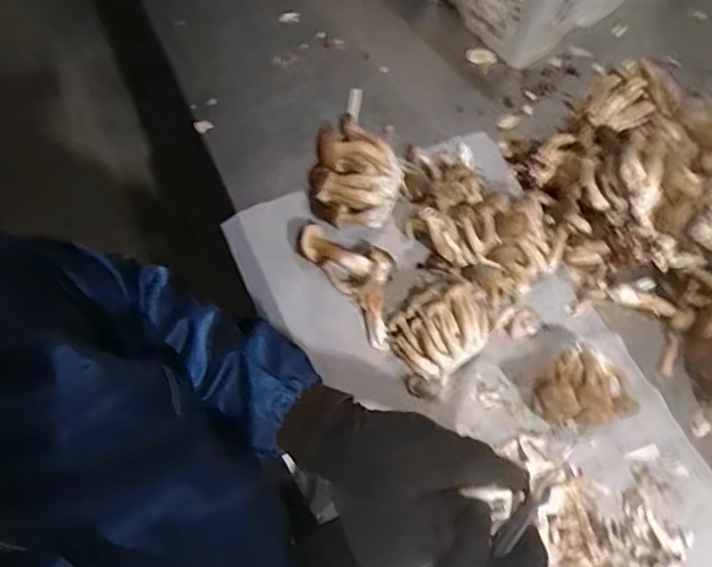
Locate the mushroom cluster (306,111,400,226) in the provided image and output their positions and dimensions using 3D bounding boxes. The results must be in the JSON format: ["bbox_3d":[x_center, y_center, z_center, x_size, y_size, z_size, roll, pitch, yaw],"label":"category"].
[{"bbox_3d":[-0.002,-0.103,0.566,0.093,0.083,0.092,0,67,0],"label":"mushroom cluster"}]

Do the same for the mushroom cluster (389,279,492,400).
[{"bbox_3d":[0.078,0.039,0.518,0.109,0.053,0.080,-42,73,-16],"label":"mushroom cluster"}]

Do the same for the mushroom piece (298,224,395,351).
[{"bbox_3d":[0.006,-0.010,0.551,0.065,0.045,0.136,-35,72,-14],"label":"mushroom piece"}]

